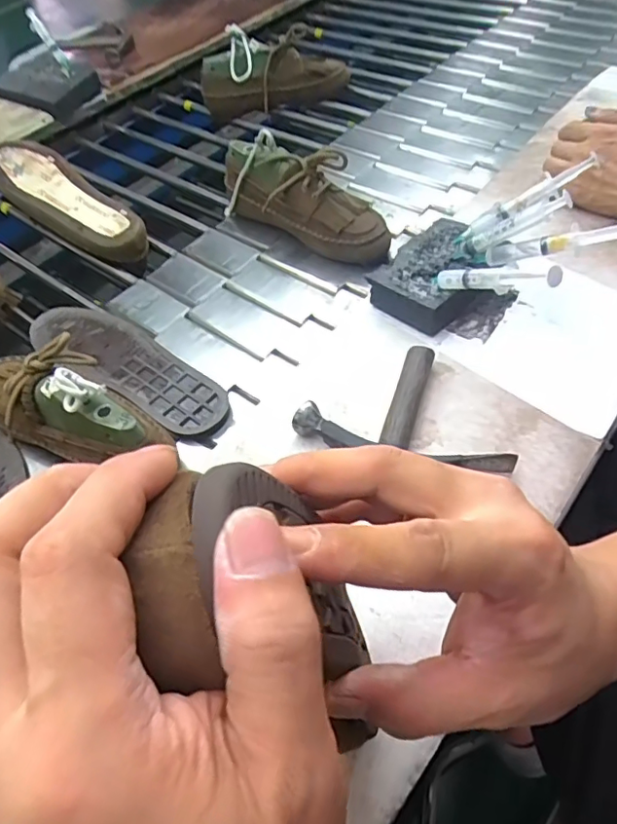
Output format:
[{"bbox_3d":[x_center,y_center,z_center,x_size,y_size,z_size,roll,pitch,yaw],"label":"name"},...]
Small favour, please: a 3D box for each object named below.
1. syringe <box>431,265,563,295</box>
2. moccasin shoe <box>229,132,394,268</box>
[{"bbox_3d":[0.147,-0.109,0.454,0.011,0.022,0.135,-34,26,-20],"label":"syringe"},{"bbox_3d":[-0.008,-0.272,0.688,0.254,0.108,0.074,36,63,27],"label":"moccasin shoe"}]

